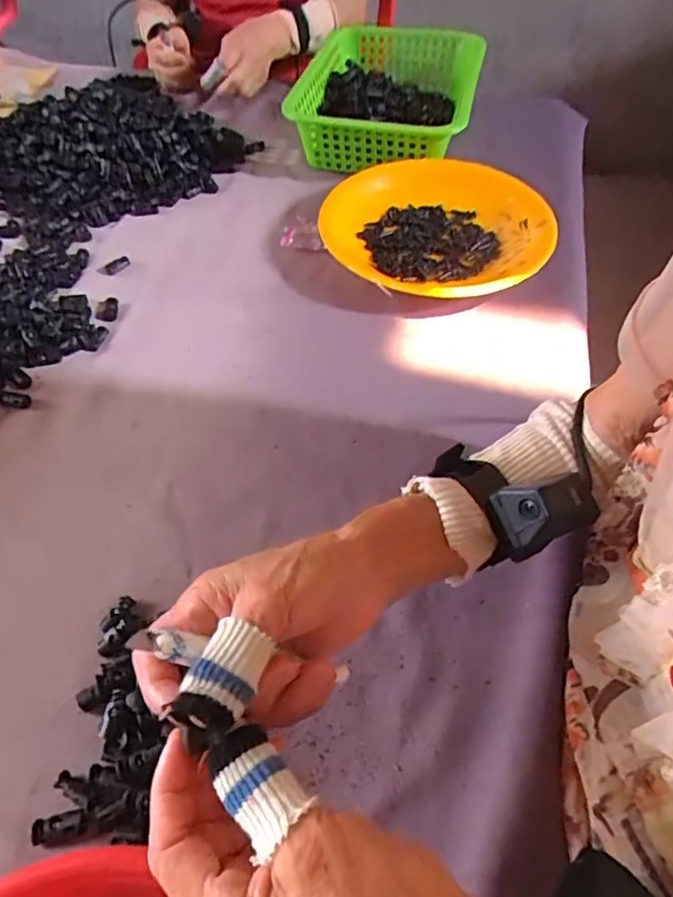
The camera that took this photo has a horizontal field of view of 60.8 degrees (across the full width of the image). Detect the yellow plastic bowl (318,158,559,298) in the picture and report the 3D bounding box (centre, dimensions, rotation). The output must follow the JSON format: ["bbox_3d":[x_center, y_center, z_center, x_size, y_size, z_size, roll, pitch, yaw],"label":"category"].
[{"bbox_3d":[0.107,-0.239,0.633,0.236,0.047,0.231,0,53,0],"label":"yellow plastic bowl"}]

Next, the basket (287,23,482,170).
[{"bbox_3d":[0.073,-0.474,0.779,0.219,0.070,0.323,11,54,8],"label":"basket"}]

